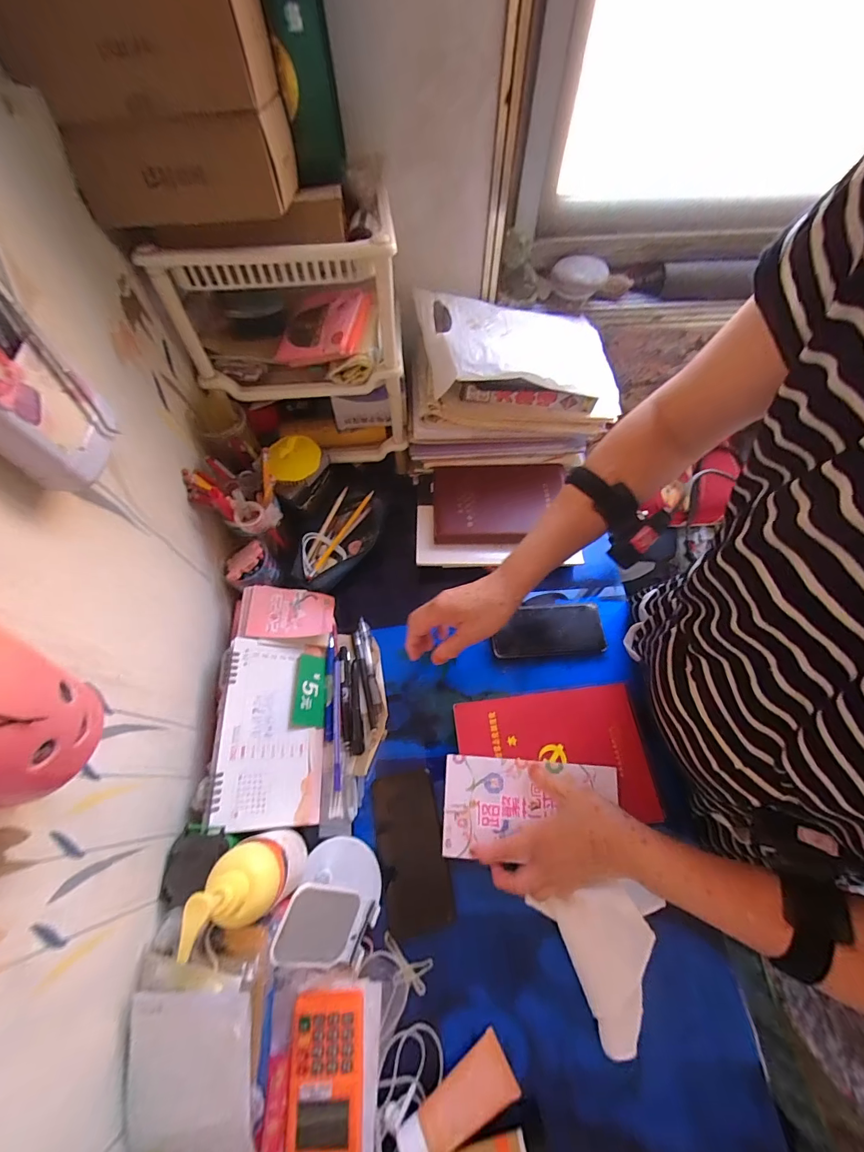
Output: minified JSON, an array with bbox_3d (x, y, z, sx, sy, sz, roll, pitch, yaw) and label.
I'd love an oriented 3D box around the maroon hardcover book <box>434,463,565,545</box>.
[{"bbox_3d":[0.108,-0.122,0.657,0.212,0.029,0.144,-4,64,-1],"label":"maroon hardcover book"}]

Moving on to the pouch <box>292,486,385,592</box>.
[{"bbox_3d":[-0.145,-0.063,0.657,0.103,0.054,0.184,16,65,8],"label":"pouch"}]

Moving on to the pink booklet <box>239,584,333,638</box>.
[{"bbox_3d":[-0.195,0.049,0.566,0.118,0.012,0.071,2,64,-23],"label":"pink booklet"}]

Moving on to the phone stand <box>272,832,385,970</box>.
[{"bbox_3d":[-0.103,0.321,0.418,0.089,0.149,0.077,15,65,8],"label":"phone stand"}]

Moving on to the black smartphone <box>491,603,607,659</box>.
[{"bbox_3d":[0.167,0.077,0.603,0.157,0.005,0.076,-4,64,-1],"label":"black smartphone"}]

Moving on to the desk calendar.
[{"bbox_3d":[-0.195,0.188,0.514,0.099,0.073,0.212,-4,64,-1],"label":"desk calendar"}]

